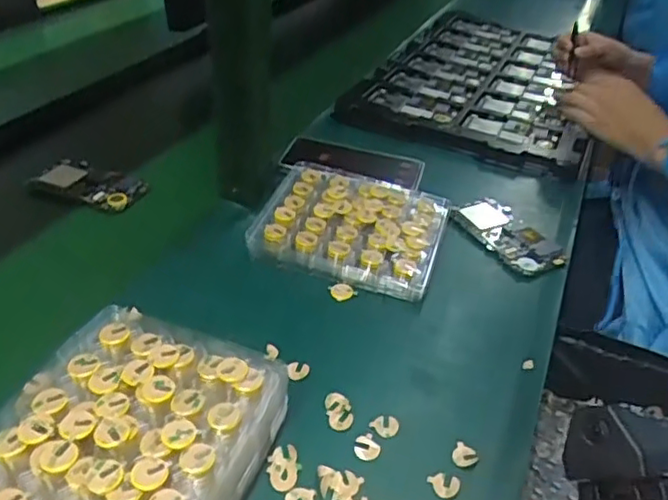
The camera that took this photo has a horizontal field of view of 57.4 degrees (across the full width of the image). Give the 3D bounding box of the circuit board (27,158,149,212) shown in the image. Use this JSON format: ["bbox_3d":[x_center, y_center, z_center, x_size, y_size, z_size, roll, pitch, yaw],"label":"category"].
[{"bbox_3d":[-0.276,-0.071,0.680,0.134,0.024,0.064,19,39,15],"label":"circuit board"}]

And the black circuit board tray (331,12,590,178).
[{"bbox_3d":[0.259,-0.290,0.977,0.309,0.022,0.509,19,39,15],"label":"black circuit board tray"}]

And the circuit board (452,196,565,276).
[{"bbox_3d":[0.184,-0.017,0.641,0.068,0.013,0.122,-22,46,-32],"label":"circuit board"}]

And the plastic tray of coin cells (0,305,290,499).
[{"bbox_3d":[-0.126,0.124,0.375,0.156,0.053,0.181,18,39,13],"label":"plastic tray of coin cells"}]

